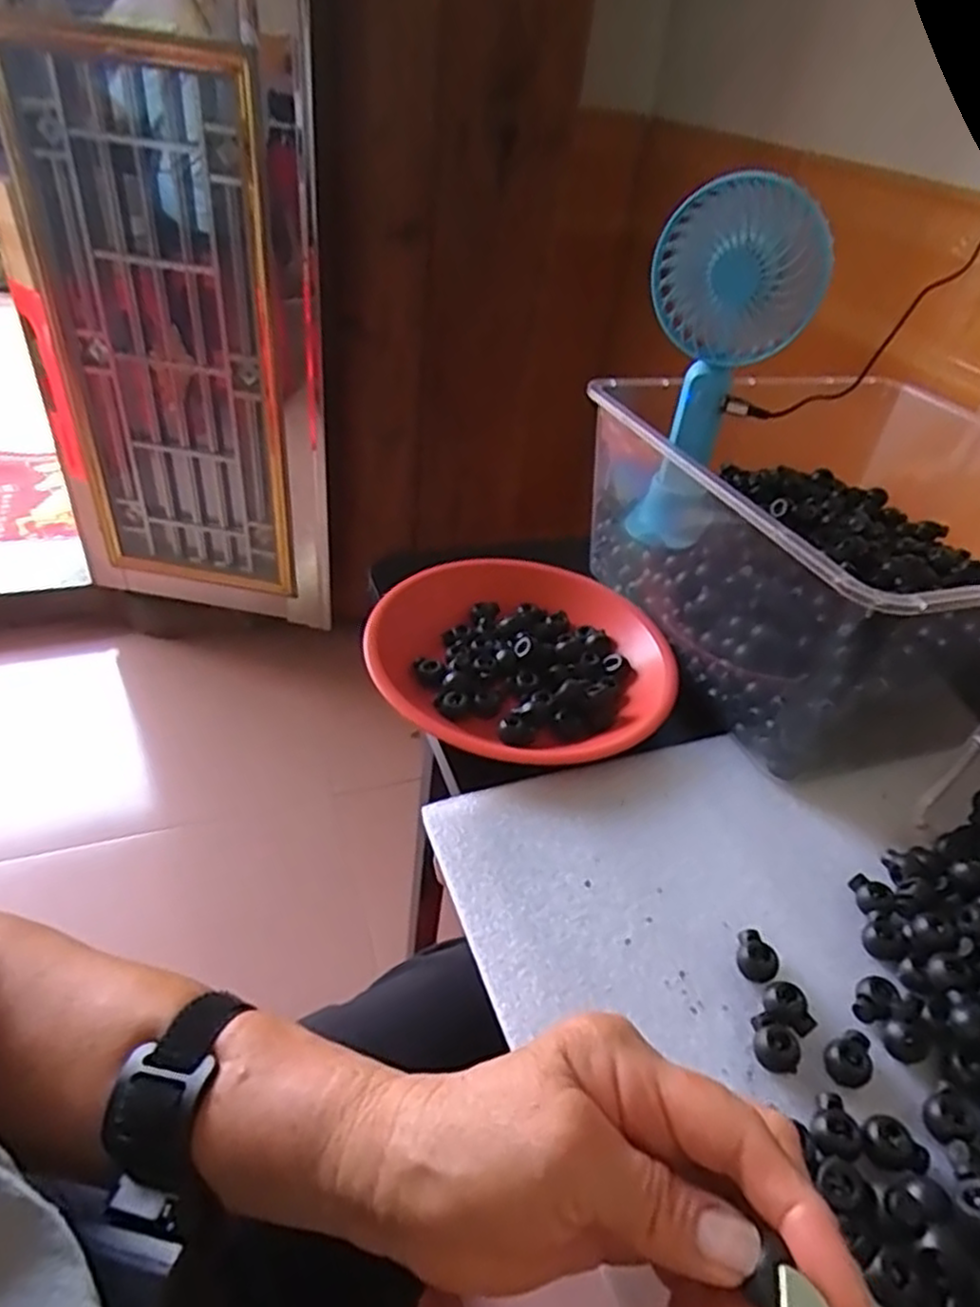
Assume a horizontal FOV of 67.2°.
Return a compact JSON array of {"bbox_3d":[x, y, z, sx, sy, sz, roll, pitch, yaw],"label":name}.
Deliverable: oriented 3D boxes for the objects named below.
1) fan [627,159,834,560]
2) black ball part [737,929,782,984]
[{"bbox_3d":[0.142,-0.176,0.484,0.095,0.226,0.038,20,42,14],"label":"fan"},{"bbox_3d":[0.119,0.138,0.333,0.014,0.012,0.022,-14,45,-24],"label":"black ball part"}]

